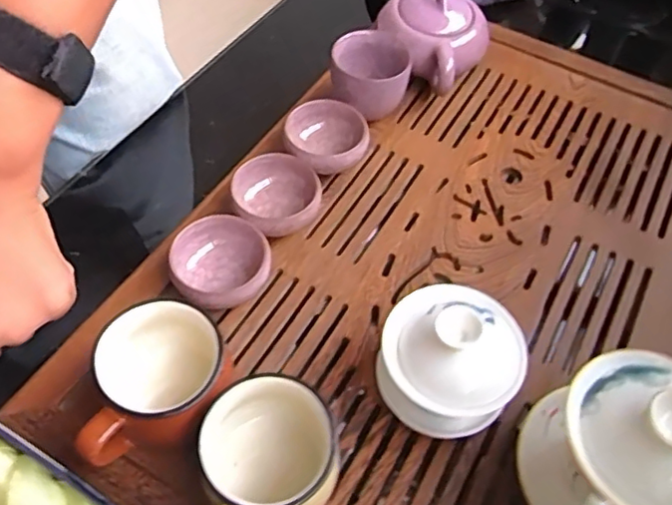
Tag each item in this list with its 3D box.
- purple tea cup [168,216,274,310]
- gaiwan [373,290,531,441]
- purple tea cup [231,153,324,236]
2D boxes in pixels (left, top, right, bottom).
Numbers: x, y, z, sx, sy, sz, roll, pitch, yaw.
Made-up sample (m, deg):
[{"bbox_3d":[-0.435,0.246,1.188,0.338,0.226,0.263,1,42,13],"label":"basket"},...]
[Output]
[{"bbox_3d":[-0.077,0.010,0.403,0.060,0.031,0.065,3,54,-3],"label":"purple tea cup"},{"bbox_3d":[0.067,0.064,0.355,0.080,0.072,0.074,3,54,-3],"label":"gaiwan"},{"bbox_3d":[-0.044,-0.034,0.438,0.064,0.036,0.073,-8,55,-11],"label":"purple tea cup"}]

